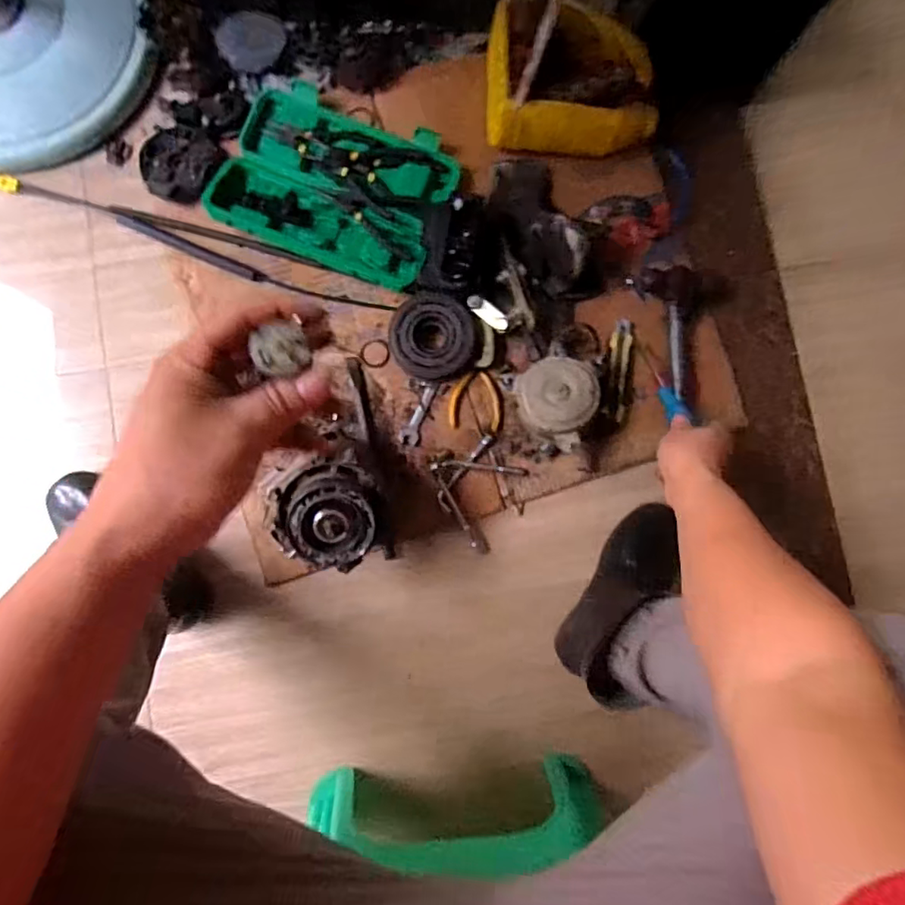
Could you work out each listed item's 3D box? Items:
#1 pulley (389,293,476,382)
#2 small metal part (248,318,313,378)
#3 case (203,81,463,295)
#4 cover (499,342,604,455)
[{"bbox_3d":[-0.027,-0.151,0.758,0.108,0.043,0.115,0,85,-4],"label":"pulley"},{"bbox_3d":[-0.083,-0.049,0.276,0.025,0.009,0.023,-29,86,-6],"label":"small metal part"},{"bbox_3d":[-0.157,-0.365,0.777,0.301,0.035,0.226,22,83,-1],"label":"case"},{"bbox_3d":[0.135,-0.077,0.741,0.116,0.077,0.121,45,83,0],"label":"cover"}]

